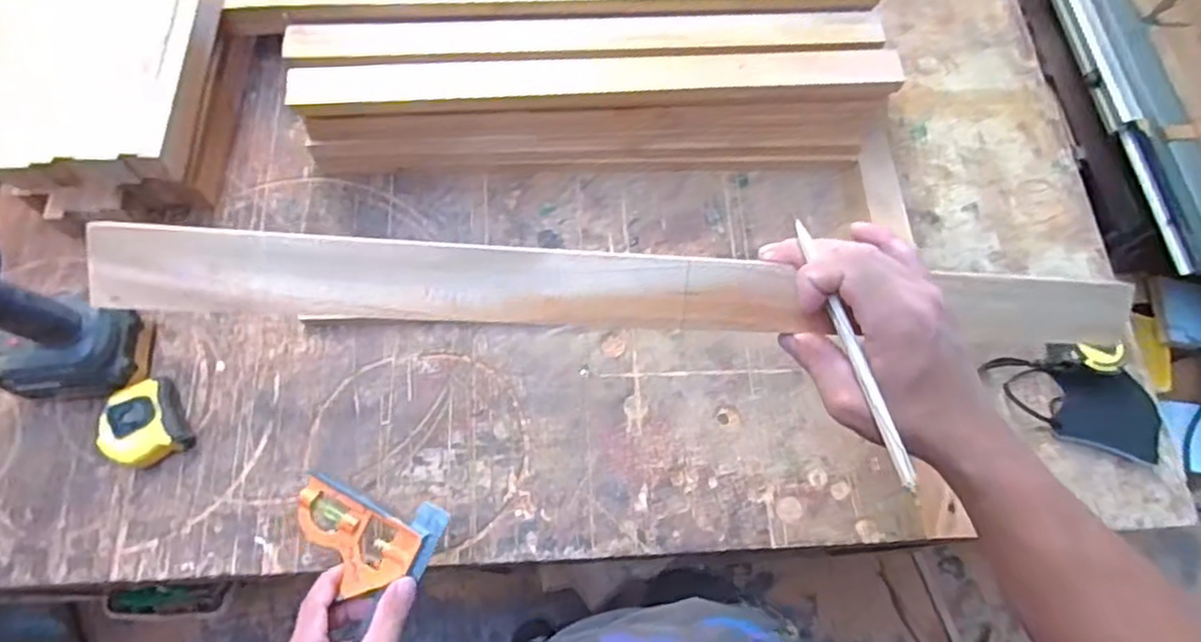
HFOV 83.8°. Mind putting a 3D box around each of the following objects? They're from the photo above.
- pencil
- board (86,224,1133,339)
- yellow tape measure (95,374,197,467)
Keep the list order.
[{"bbox_3d":[0.133,0.014,0.353,0.007,0.007,0.148,-16,75,-8],"label":"pencil"},{"bbox_3d":[0.044,-0.015,0.376,0.574,0.009,0.044,2,103,-11],"label":"board"},{"bbox_3d":[-0.421,0.095,0.615,0.069,0.040,0.074,-28,72,-12],"label":"yellow tape measure"}]

